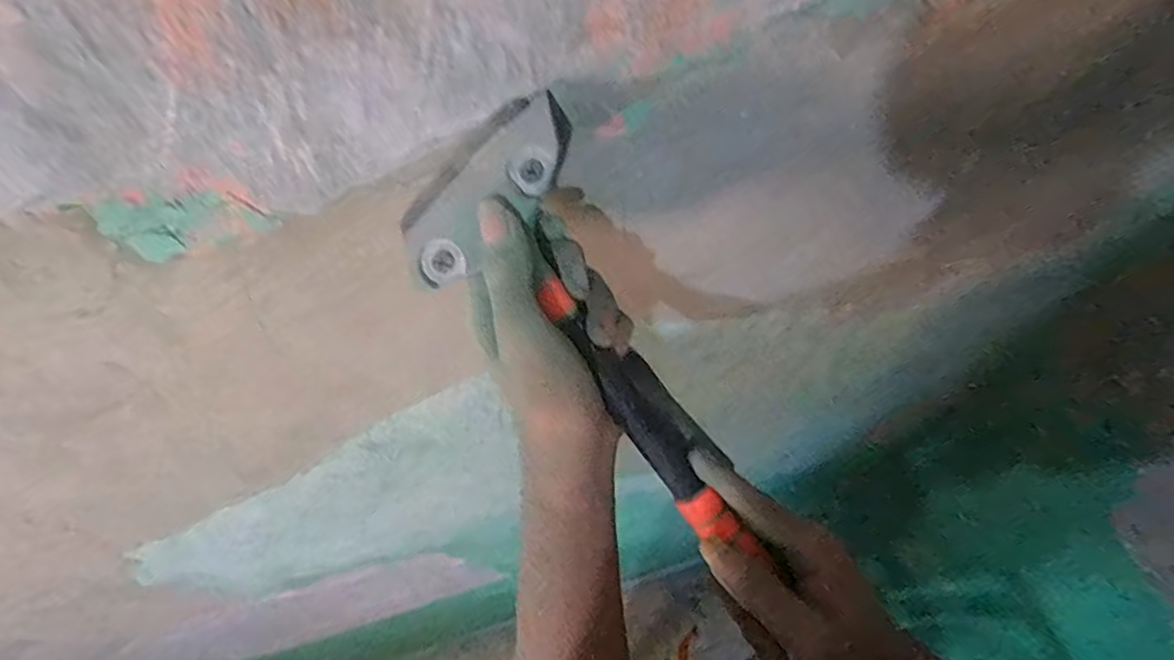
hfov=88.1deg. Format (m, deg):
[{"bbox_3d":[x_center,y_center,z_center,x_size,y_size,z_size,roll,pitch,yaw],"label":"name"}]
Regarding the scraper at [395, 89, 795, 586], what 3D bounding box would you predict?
[{"bbox_3d":[0.009,0.008,0.304,0.088,0.047,0.235,-40,102,-20],"label":"scraper"}]

